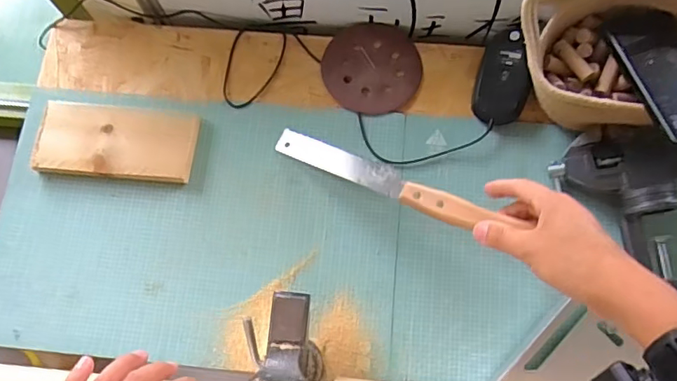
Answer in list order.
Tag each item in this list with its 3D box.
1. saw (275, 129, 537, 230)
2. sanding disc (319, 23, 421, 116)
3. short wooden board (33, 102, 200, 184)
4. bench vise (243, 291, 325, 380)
[{"bbox_3d":[0.045,-0.011,0.533,0.265,0.019,0.031,23,73,31],"label":"saw"},{"bbox_3d":[0.040,-0.148,0.618,0.114,0.005,0.119,4,74,2],"label":"sanding disc"},{"bbox_3d":[-0.252,-0.055,0.593,0.177,0.019,0.085,5,75,3],"label":"short wooden board"},{"bbox_3d":[-0.057,0.176,0.483,0.079,0.093,0.157,5,75,3],"label":"bench vise"}]

